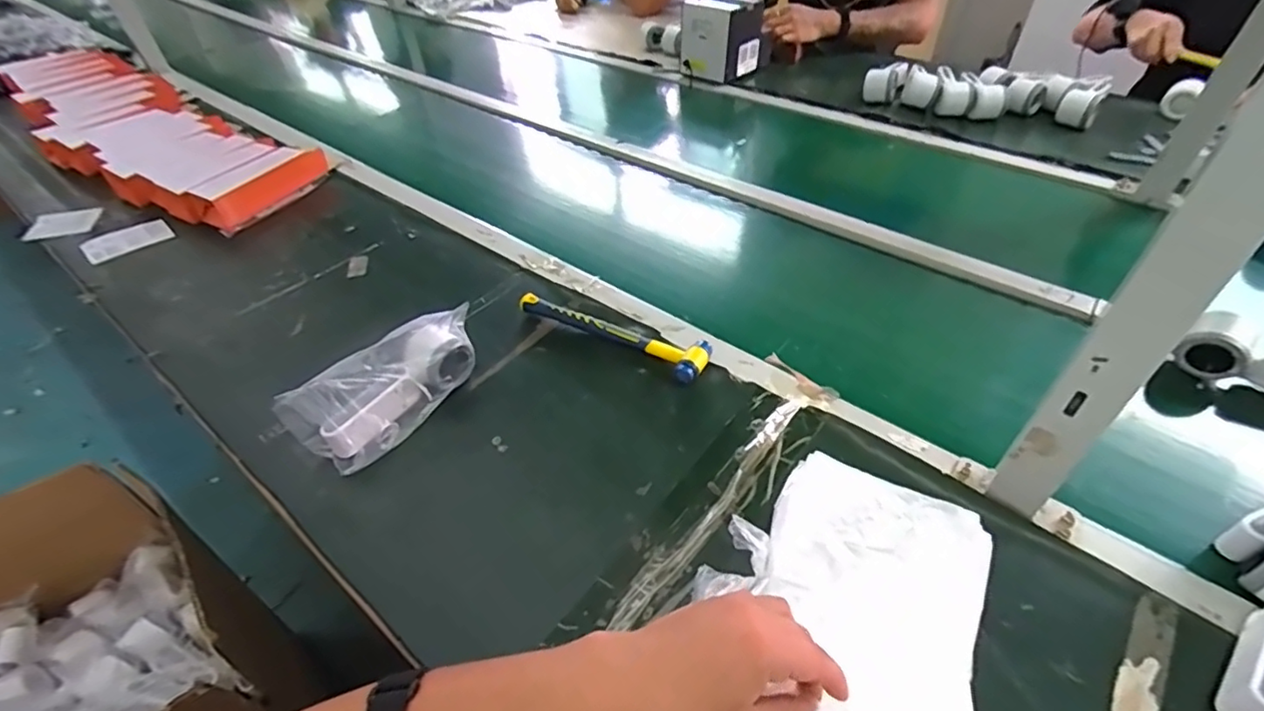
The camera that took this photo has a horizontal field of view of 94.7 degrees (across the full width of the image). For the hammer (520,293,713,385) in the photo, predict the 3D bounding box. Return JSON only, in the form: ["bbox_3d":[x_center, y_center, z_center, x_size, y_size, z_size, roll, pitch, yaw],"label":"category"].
[{"bbox_3d":[-0.021,-0.034,0.693,0.243,0.023,0.064,26,51,26],"label":"hammer"}]

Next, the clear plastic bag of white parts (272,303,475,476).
[{"bbox_3d":[-0.246,0.035,0.610,0.203,0.080,0.069,-36,53,-29],"label":"clear plastic bag of white parts"}]

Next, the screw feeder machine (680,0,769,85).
[{"bbox_3d":[0.203,-0.702,1.273,0.147,0.144,0.161,25,51,25],"label":"screw feeder machine"}]

